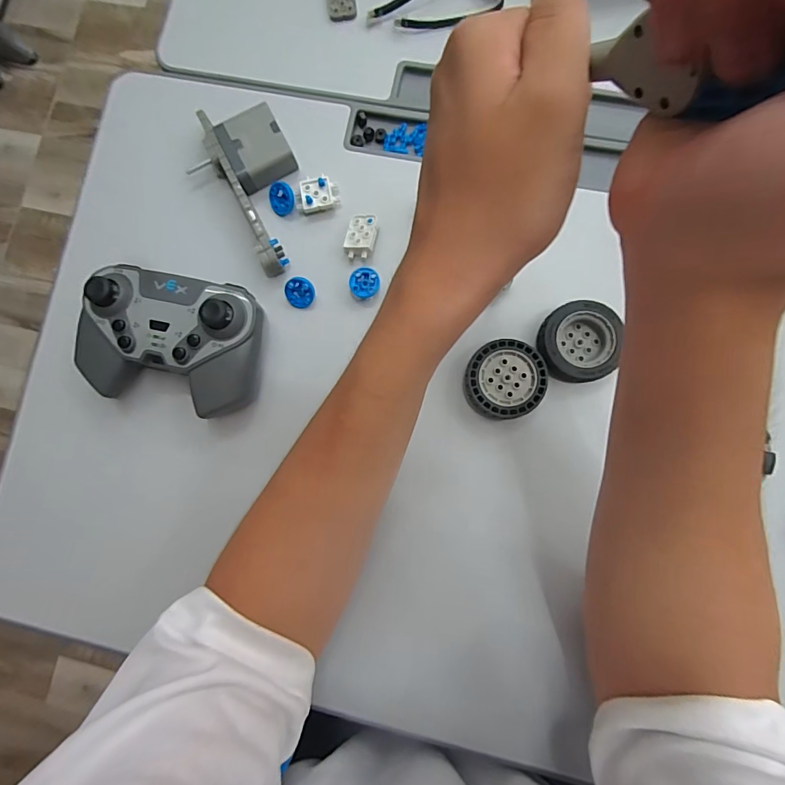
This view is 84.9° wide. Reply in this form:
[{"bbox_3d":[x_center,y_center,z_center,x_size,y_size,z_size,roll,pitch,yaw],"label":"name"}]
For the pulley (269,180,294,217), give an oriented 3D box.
[{"bbox_3d":[-0.094,-0.164,0.364,0.022,0.004,0.026,12,112,14],"label":"pulley"}]

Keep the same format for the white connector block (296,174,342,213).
[{"bbox_3d":[-0.063,-0.166,0.358,0.034,0.012,0.027,-12,83,2],"label":"white connector block"}]

